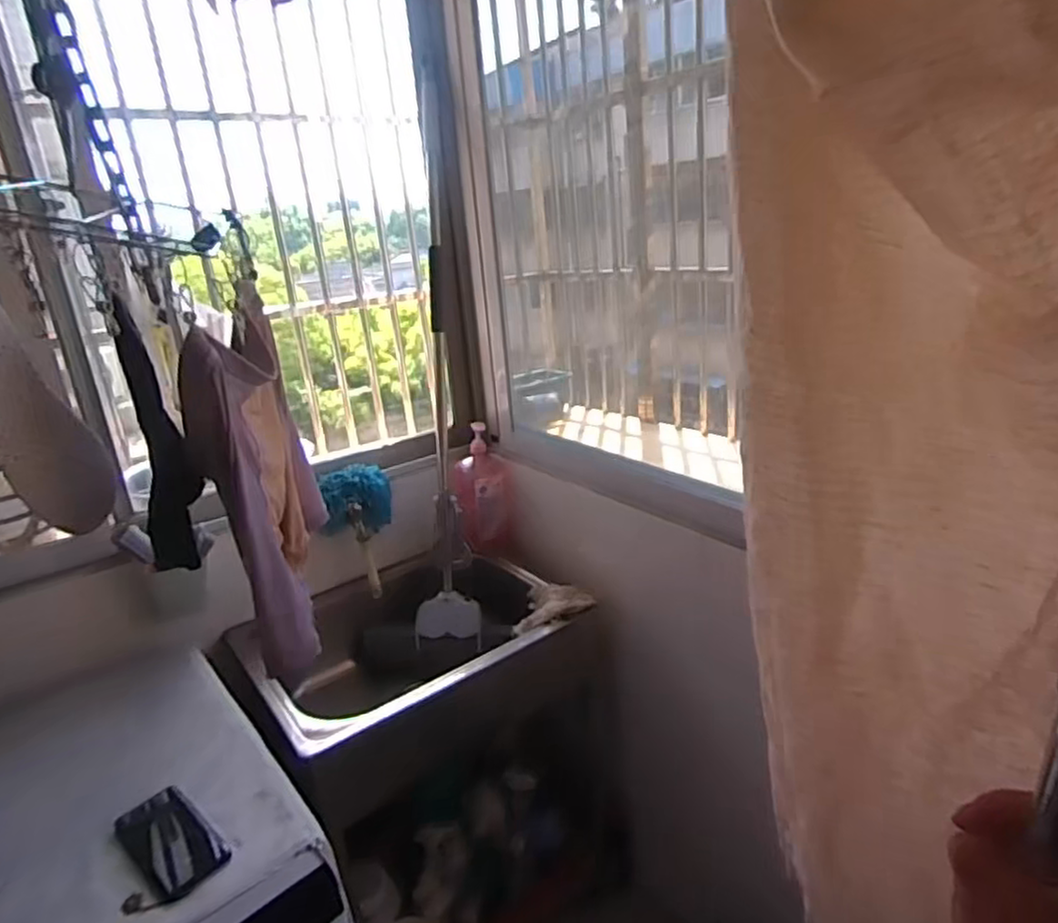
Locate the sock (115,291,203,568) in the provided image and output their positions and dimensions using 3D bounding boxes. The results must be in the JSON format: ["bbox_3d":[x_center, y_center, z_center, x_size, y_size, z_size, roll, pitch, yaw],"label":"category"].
[{"bbox_3d":[-0.324,-0.010,0.597,0.053,0.235,0.091,-15,22,-26],"label":"sock"}]

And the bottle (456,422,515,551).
[{"bbox_3d":[-0.101,0.067,1.598,0.123,0.298,0.114,-6,20,-2],"label":"bottle"}]

